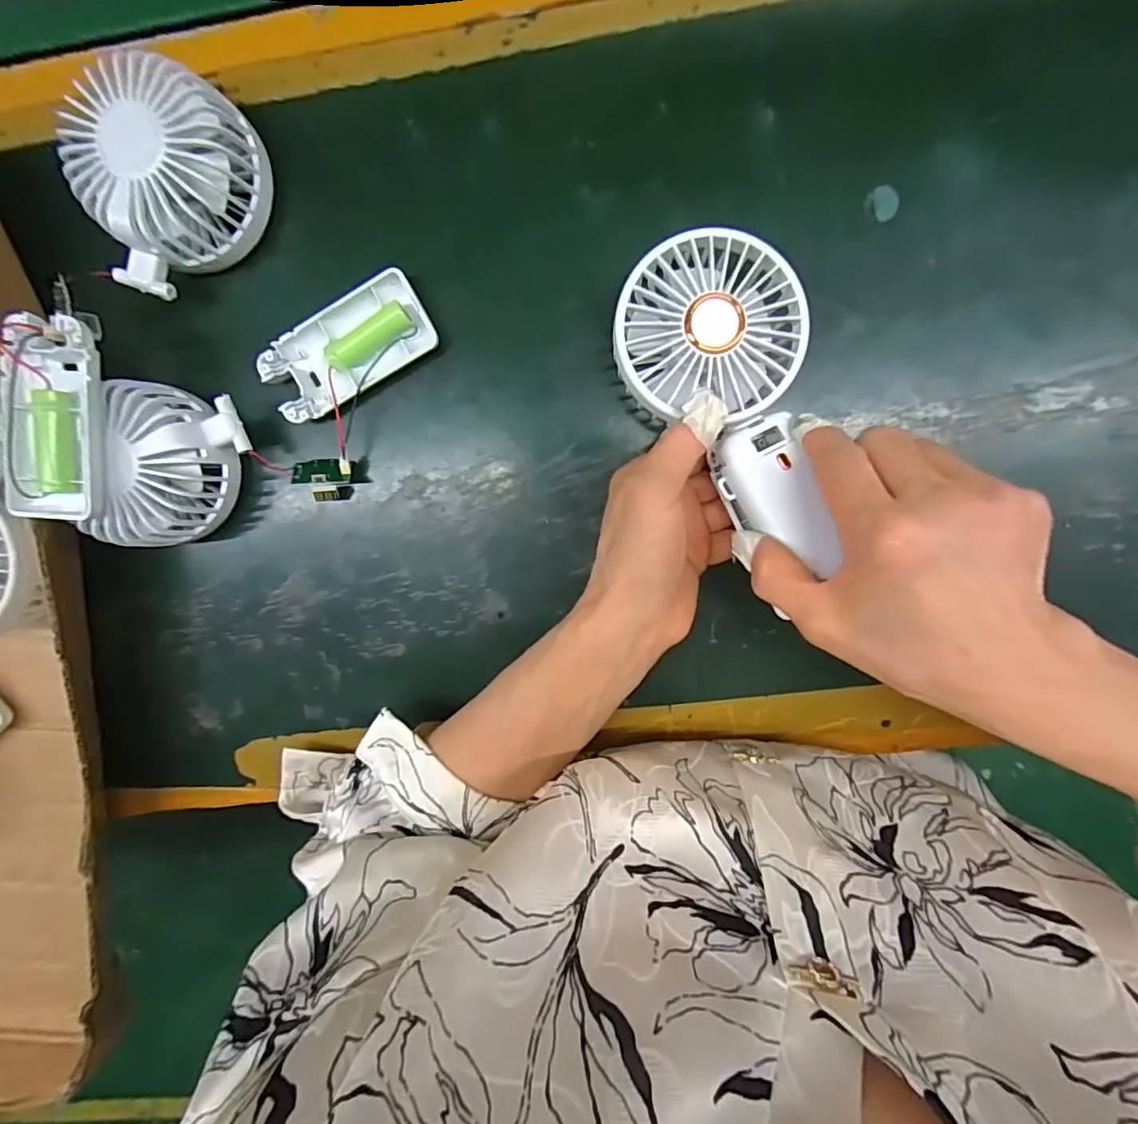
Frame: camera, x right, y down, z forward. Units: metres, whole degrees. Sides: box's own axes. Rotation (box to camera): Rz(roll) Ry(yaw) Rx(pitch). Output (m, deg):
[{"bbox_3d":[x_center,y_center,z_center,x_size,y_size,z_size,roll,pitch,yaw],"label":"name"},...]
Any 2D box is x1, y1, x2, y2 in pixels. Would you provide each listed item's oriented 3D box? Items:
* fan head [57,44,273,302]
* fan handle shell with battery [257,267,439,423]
[{"bbox_3d":[-0.203,-0.191,0.279,0.099,0.047,0.079,-39,94,8],"label":"fan head"},{"bbox_3d":[-0.118,-0.113,0.300,0.092,0.017,0.046,-29,95,7],"label":"fan handle shell with battery"}]

